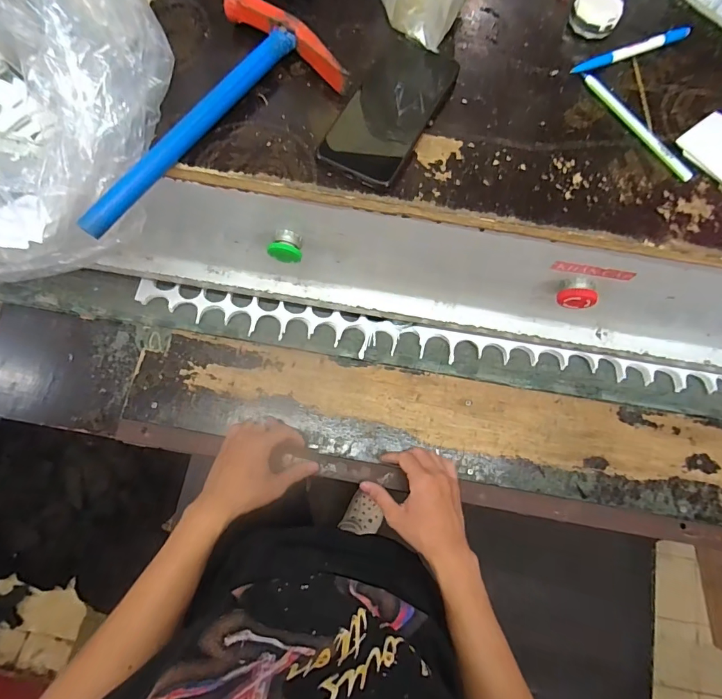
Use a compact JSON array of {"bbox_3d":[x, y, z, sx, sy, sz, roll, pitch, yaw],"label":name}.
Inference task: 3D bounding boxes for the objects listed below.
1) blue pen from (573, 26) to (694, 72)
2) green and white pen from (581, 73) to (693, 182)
[{"bbox_3d":[0.271,-0.301,0.417,0.131,0.007,0.013,-22,77,-7],"label":"blue pen"},{"bbox_3d":[0.259,-0.212,0.391,0.012,0.010,0.141,-28,77,-9],"label":"green and white pen"}]

